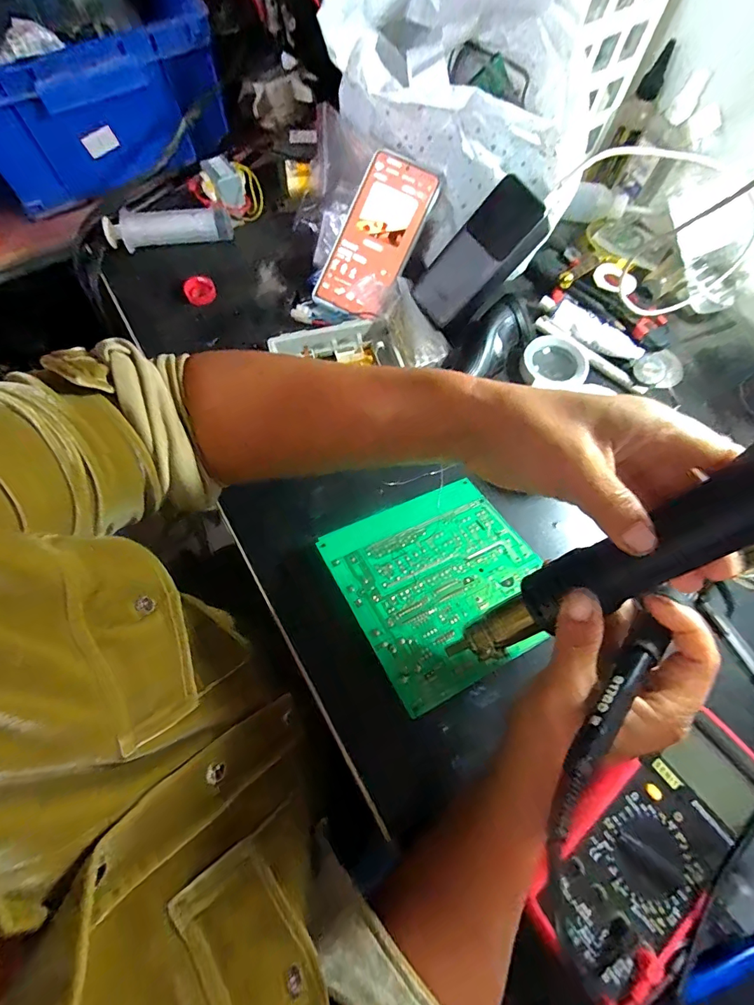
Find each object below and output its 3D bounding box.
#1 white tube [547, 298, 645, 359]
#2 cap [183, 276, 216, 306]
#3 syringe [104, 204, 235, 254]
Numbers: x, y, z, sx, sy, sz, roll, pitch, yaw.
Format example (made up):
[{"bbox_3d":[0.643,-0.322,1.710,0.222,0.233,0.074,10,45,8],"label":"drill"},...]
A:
[{"bbox_3d":[0.231,-0.179,0.459,0.099,0.016,0.027,30,71,10],"label":"white tube"},{"bbox_3d":[-0.191,-0.229,0.475,0.030,0.019,0.023,-7,69,-4],"label":"cap"},{"bbox_3d":[-0.231,-0.307,0.491,0.131,0.032,0.032,-5,69,-3],"label":"syringe"}]

